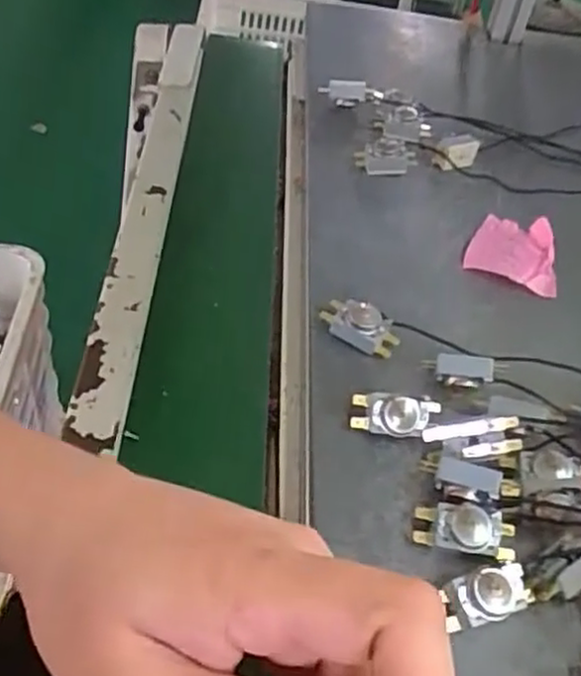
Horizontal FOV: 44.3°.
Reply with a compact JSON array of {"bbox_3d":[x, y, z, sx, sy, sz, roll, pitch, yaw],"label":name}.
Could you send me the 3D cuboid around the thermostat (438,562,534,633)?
[{"bbox_3d":[0.112,0.143,0.397,0.052,0.026,0.026,-10,49,-17],"label":"thermostat"}]

